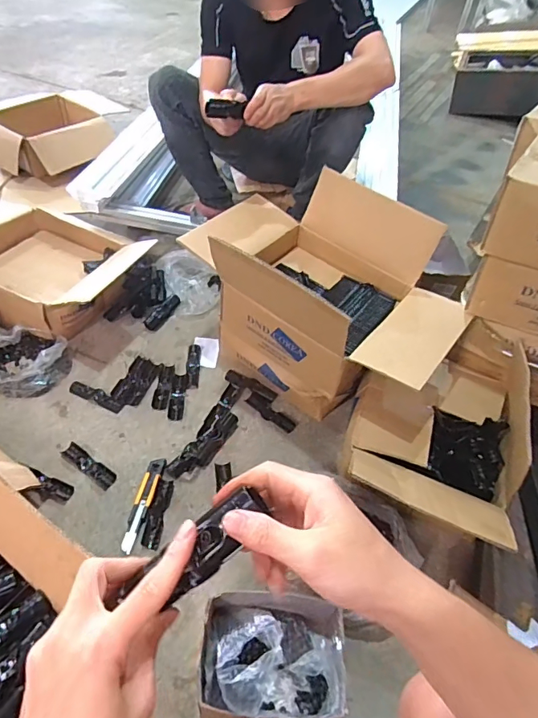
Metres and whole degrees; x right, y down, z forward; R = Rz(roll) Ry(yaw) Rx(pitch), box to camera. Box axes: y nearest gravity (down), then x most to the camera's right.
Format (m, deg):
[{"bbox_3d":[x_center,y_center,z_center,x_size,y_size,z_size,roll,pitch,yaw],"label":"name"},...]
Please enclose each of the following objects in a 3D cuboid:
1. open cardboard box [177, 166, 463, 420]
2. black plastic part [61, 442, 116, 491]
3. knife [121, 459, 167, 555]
[{"bbox_3d":[0.106,-0.118,1.020,0.551,0.357,0.352,29,51,19],"label":"open cardboard box"},{"bbox_3d":[-0.357,0.212,0.936,0.122,0.019,0.037,29,52,19],"label":"black plastic part"},{"bbox_3d":[-0.239,0.271,0.894,0.036,0.011,0.187,9,48,3],"label":"knife"}]

